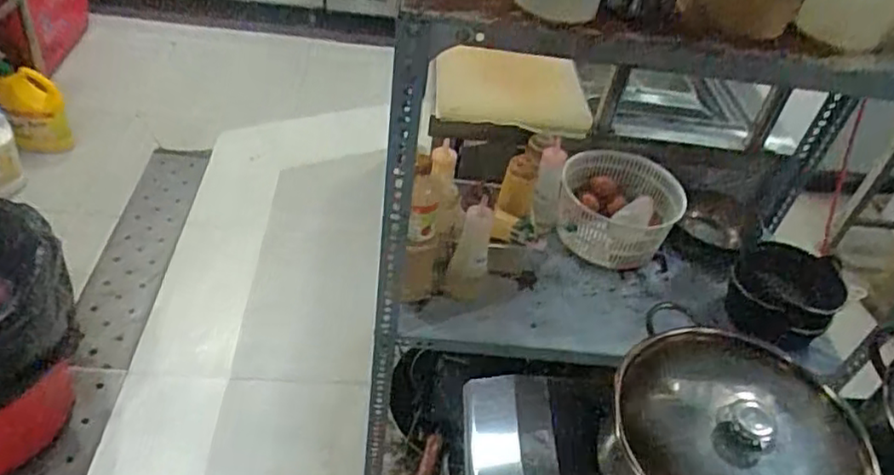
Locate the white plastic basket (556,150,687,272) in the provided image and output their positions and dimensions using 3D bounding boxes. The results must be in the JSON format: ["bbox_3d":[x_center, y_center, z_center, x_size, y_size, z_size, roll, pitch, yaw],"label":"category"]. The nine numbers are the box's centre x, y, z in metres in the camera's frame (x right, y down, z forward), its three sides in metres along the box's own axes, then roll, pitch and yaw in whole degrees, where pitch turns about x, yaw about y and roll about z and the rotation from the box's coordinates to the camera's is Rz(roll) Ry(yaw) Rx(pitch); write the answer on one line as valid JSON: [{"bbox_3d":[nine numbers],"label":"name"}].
[{"bbox_3d":[0.309,-0.048,1.195,0.217,0.149,0.166,19,42,9],"label":"white plastic basket"}]

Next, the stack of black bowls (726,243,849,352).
[{"bbox_3d":[0.561,0.099,1.107,0.168,0.096,0.141,34,47,23],"label":"stack of black bowls"}]

